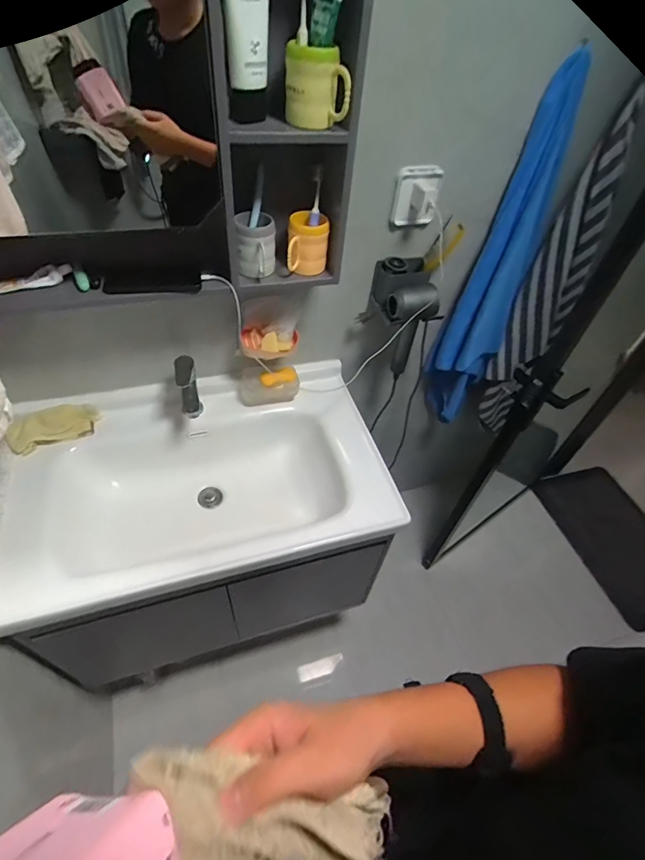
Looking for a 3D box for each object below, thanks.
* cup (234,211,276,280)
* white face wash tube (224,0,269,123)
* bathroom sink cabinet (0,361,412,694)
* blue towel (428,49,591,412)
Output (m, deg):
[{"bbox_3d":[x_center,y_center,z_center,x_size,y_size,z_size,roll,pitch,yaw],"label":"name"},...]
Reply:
[{"bbox_3d":[-0.124,-0.344,0.804,0.071,0.090,0.080,-1,49,-8],"label":"cup"},{"bbox_3d":[-0.103,-0.529,0.591,0.055,0.172,0.050,2,49,-4],"label":"white face wash tube"},{"bbox_3d":[-0.303,0.319,1.221,0.836,0.793,0.488,-10,51,-15],"label":"bathroom sink cabinet"},{"bbox_3d":[0.435,-0.366,1.095,0.149,0.852,0.167,29,52,18],"label":"blue towel"}]

